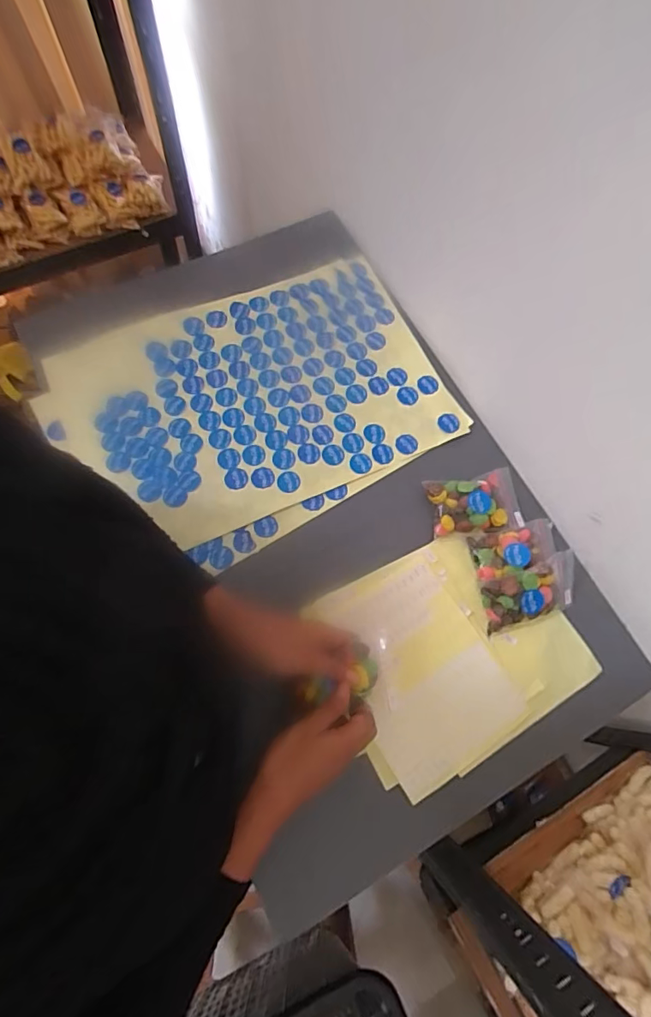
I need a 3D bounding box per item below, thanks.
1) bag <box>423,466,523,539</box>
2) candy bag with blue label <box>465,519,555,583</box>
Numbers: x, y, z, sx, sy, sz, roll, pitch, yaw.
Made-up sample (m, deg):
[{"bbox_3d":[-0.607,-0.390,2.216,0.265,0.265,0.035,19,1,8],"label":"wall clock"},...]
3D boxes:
[{"bbox_3d":[0.183,-0.007,0.605,0.111,0.015,0.073,-9,72,-7],"label":"bag"},{"bbox_3d":[0.229,0.046,0.582,0.116,0.022,0.057,-13,73,-8],"label":"candy bag with blue label"}]

